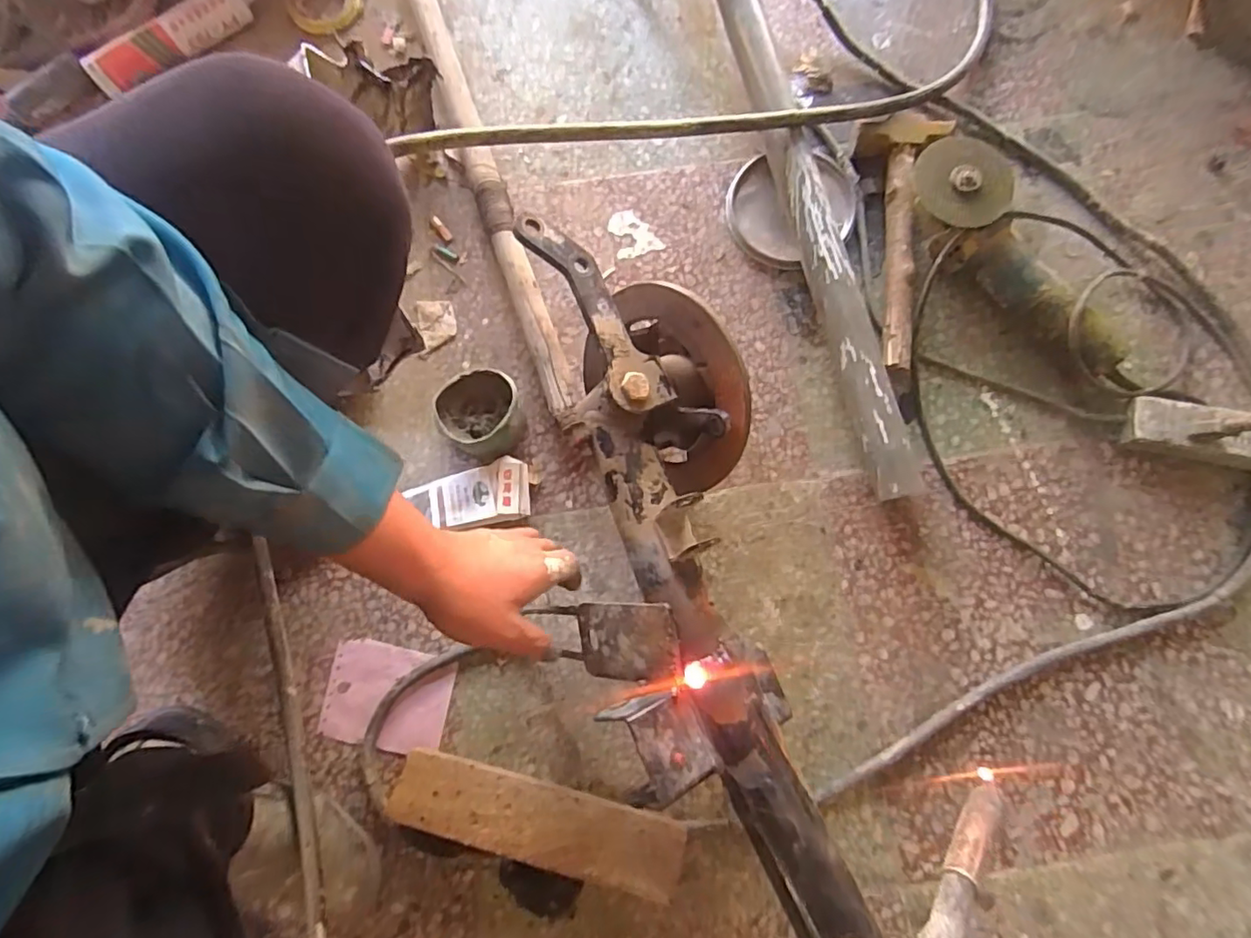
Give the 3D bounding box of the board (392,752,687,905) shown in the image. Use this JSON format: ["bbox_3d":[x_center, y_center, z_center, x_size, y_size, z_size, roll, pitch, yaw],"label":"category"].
[{"bbox_3d":[-0.082,0.319,0.529,0.260,0.017,0.063,12,64,7],"label":"board"}]

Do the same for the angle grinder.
[{"bbox_3d":[0.434,-0.212,0.633,0.333,0.095,0.090,44,83,9],"label":"angle grinder"}]

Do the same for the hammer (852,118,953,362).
[{"bbox_3d":[0.303,-0.262,0.671,0.100,0.044,0.316,11,79,2],"label":"hammer"}]

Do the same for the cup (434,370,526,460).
[{"bbox_3d":[-0.153,-0.059,0.626,0.084,0.058,0.081,0,79,0],"label":"cup"}]

